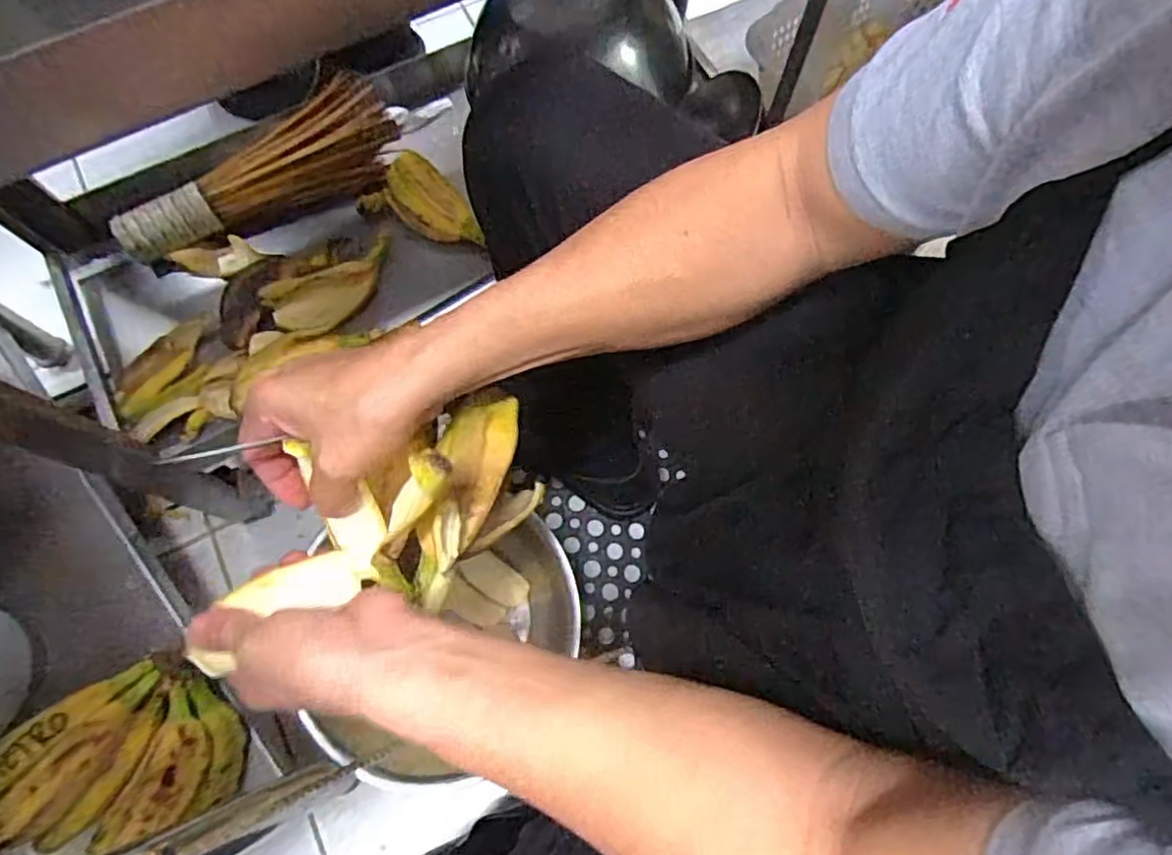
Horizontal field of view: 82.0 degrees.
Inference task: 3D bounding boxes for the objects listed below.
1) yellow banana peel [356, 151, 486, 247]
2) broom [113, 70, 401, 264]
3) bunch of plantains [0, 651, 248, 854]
[{"bbox_3d":[-0.172,-0.231,0.696,0.118,0.045,0.072,34,74,10],"label":"yellow banana peel"},{"bbox_3d":[-0.326,-0.243,0.678,0.288,0.100,0.056,-30,74,-11],"label":"broom"},{"bbox_3d":[-0.363,0.265,0.531,0.146,0.081,0.124,-34,75,-12],"label":"bunch of plantains"}]

